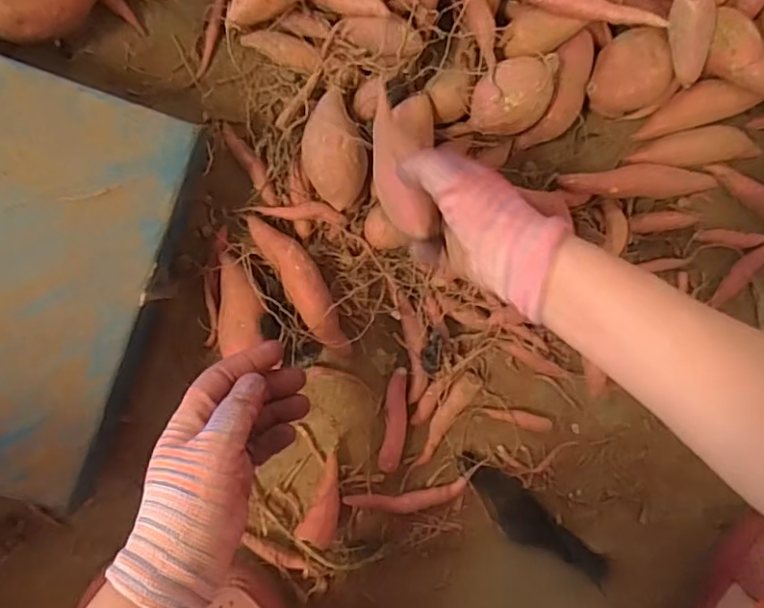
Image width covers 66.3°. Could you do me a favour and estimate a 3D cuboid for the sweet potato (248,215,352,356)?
[{"bbox_3d":[-0.067,-0.017,0.501,0.031,0.029,0.137,-31,96,-6],"label":"sweet potato"}]

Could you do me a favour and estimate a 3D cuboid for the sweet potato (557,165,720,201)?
[{"bbox_3d":[0.245,-0.114,0.548,0.165,0.033,0.028,-4,93,-8],"label":"sweet potato"}]

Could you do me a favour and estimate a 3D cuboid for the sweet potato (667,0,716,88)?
[{"bbox_3d":[0.266,-0.236,0.501,0.030,0.026,0.091,-9,107,-8],"label":"sweet potato"}]

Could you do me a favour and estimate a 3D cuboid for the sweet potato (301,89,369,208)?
[{"bbox_3d":[-0.040,-0.128,0.483,0.055,0.038,0.097,-14,94,-8],"label":"sweet potato"}]

